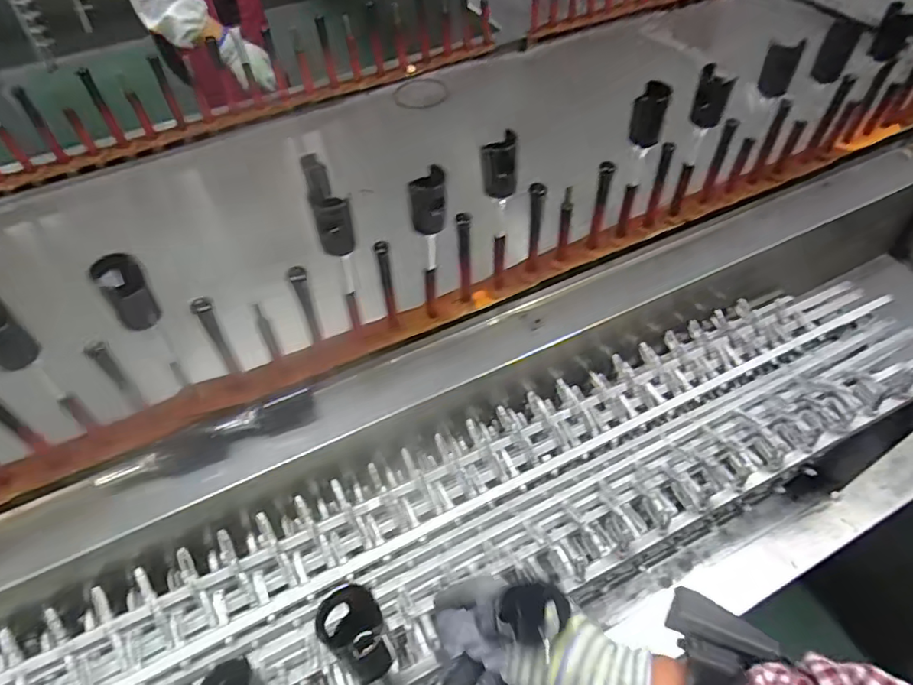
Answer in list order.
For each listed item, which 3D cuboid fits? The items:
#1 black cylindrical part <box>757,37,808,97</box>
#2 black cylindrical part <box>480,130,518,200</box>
[{"bbox_3d":[0.428,-0.363,0.762,0.041,0.060,0.037,20,53,19],"label":"black cylindrical part"},{"bbox_3d":[0.048,-0.200,0.652,0.038,0.067,0.040,-2,49,2],"label":"black cylindrical part"}]

